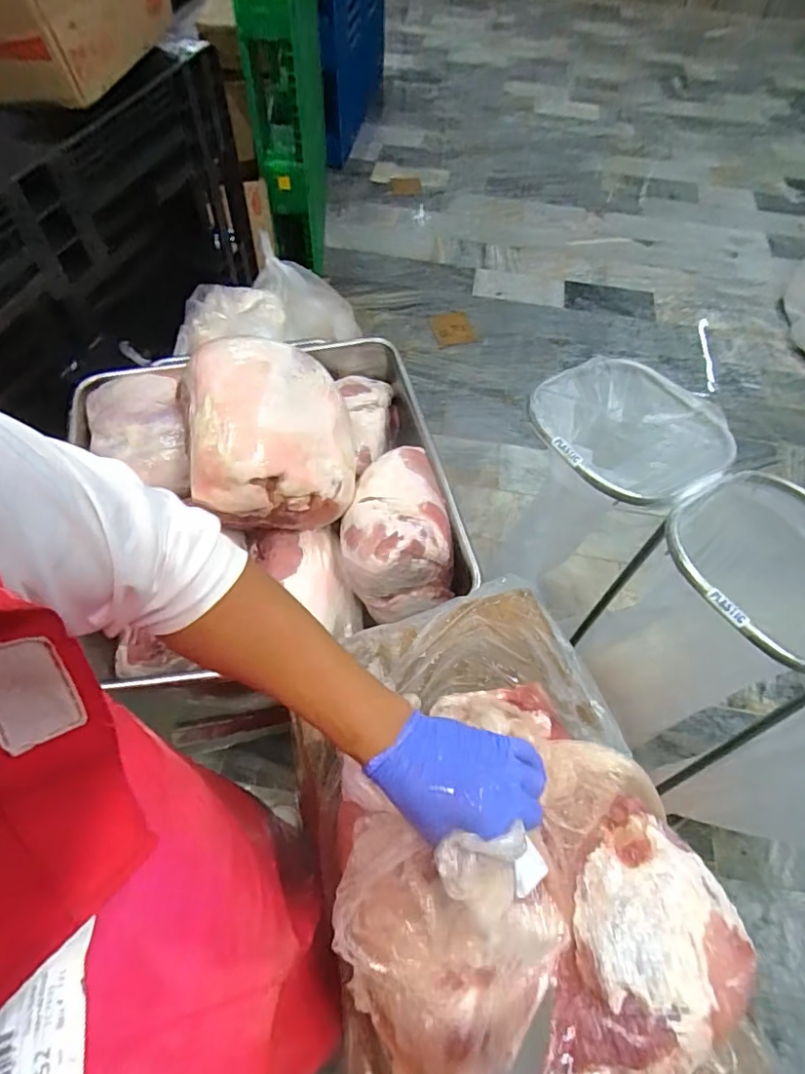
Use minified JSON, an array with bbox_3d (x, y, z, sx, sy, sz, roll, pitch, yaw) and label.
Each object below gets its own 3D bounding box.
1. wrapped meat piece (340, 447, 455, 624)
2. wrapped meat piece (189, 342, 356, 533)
[{"bbox_3d":[-0.021,-0.017,0.982,0.185,0.170,0.251,-10,60,-9],"label":"wrapped meat piece"},{"bbox_3d":[-0.218,-0.171,0.932,0.260,0.210,0.285,-7,60,-7],"label":"wrapped meat piece"}]

